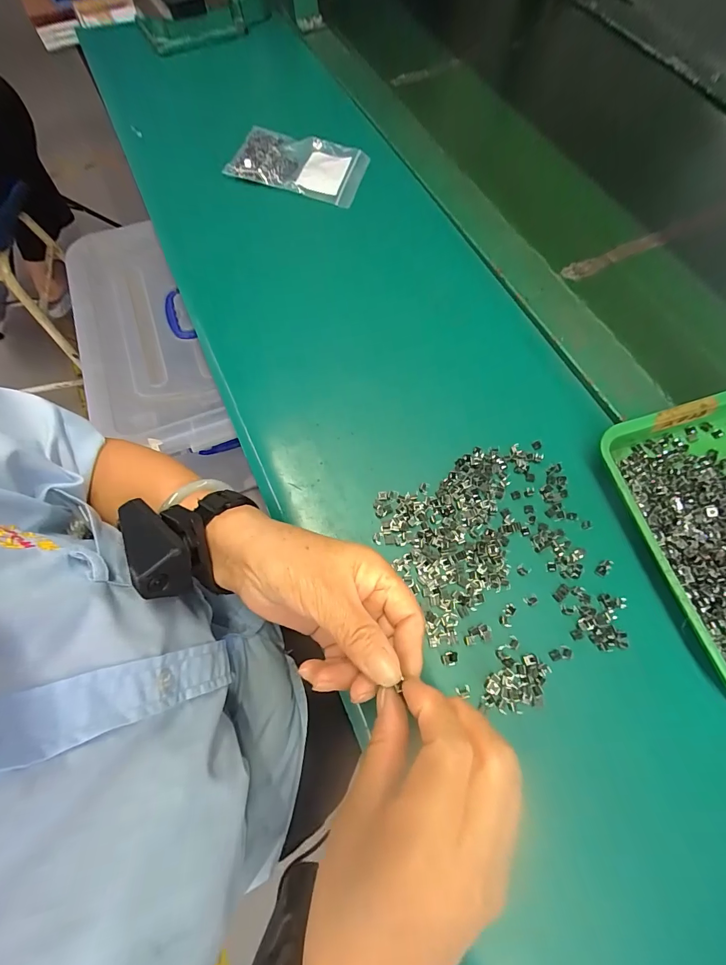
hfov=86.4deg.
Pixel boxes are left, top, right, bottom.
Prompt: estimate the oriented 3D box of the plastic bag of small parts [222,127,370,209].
[{"bbox_3d":[-0.077,-0.380,0.464,0.150,0.016,0.085,16,72,2],"label":"plastic bag of small parts"}]

